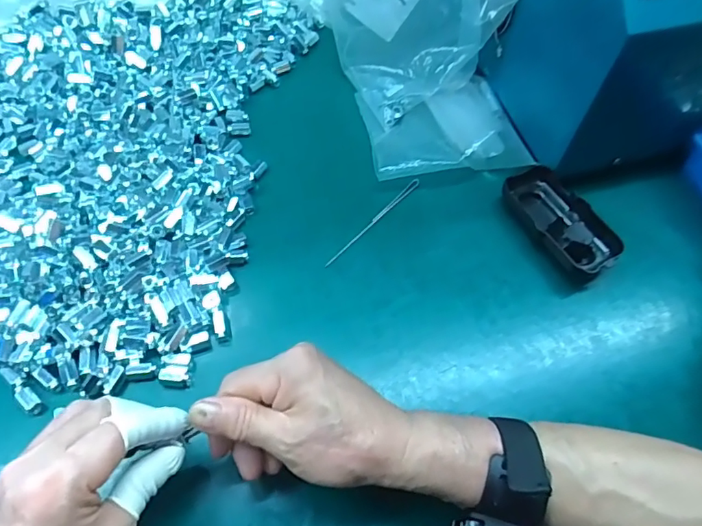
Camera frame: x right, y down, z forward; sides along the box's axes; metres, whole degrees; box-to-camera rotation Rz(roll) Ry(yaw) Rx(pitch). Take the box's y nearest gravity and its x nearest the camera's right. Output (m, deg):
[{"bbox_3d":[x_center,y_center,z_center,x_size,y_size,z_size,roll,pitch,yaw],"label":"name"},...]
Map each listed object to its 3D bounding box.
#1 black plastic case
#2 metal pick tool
[{"bbox_3d":[0.182,-0.036,0.451,0.057,0.024,0.111,-30,65,-18],"label":"black plastic case"},{"bbox_3d":[0.022,-0.037,0.464,0.006,0.005,0.125,39,66,17],"label":"metal pick tool"}]

